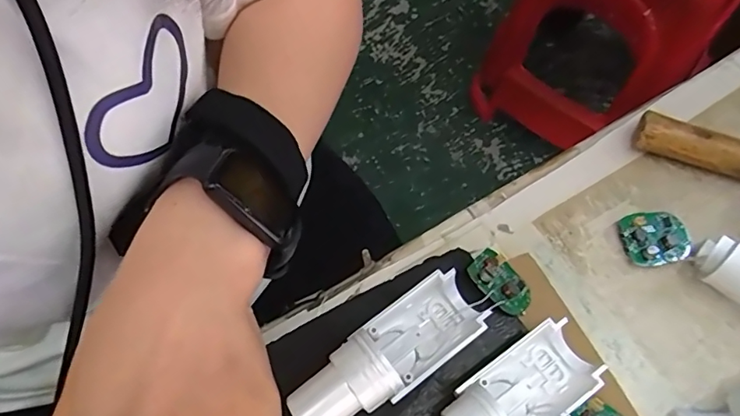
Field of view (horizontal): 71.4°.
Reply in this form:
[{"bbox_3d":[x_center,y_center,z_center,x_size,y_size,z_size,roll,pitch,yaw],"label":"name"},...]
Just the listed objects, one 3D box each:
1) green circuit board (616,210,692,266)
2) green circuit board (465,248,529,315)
[{"bbox_3d":[0.151,0.016,0.272,0.033,0.010,0.028,-6,66,1],"label":"green circuit board"},{"bbox_3d":[0.066,0.036,0.255,0.029,0.006,0.034,-18,65,-43],"label":"green circuit board"}]

